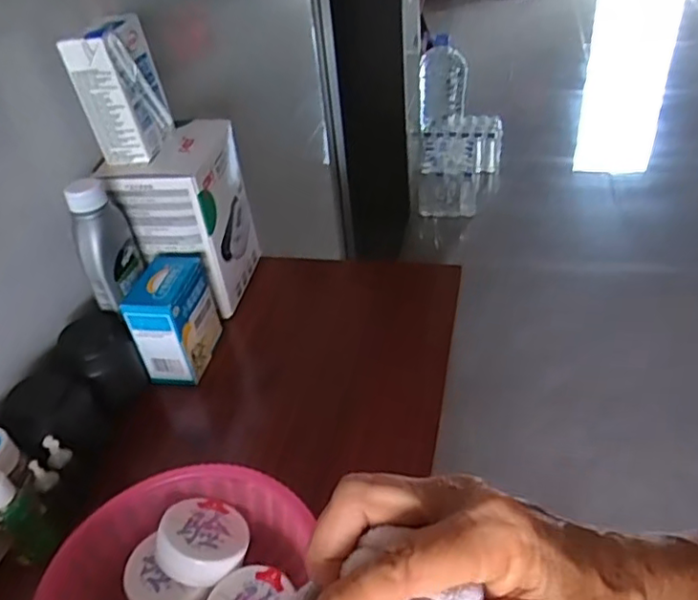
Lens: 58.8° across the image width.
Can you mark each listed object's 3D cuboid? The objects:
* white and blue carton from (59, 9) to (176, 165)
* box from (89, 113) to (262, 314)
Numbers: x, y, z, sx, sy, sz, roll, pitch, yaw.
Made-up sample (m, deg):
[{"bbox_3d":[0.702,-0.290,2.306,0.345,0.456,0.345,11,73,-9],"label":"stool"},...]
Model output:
[{"bbox_3d":[-0.195,-0.182,0.532,0.047,0.108,0.059,5,40,13],"label":"white and blue carton"},{"bbox_3d":[-0.158,-0.082,0.613,0.095,0.156,0.118,4,40,12],"label":"box"}]

